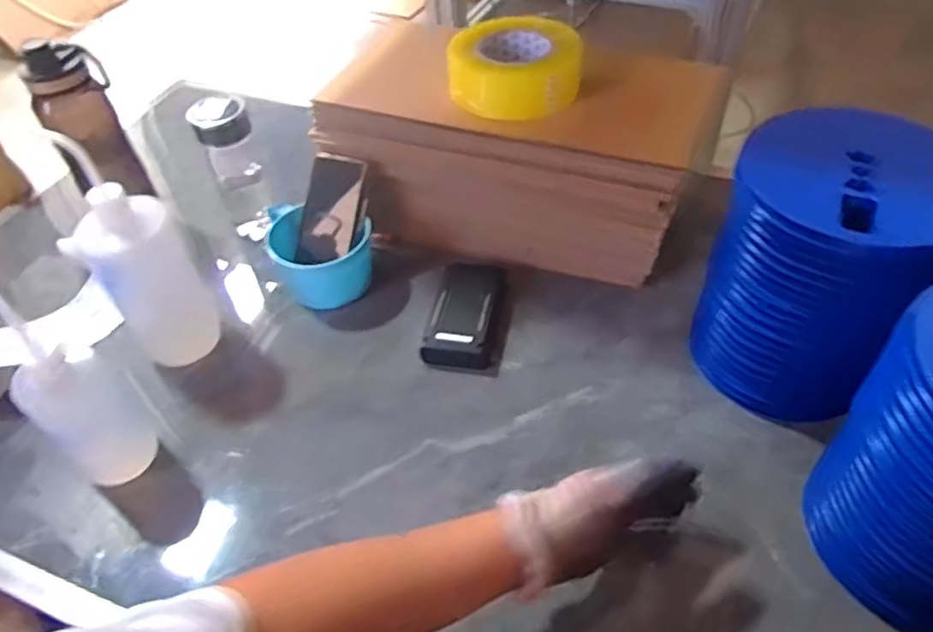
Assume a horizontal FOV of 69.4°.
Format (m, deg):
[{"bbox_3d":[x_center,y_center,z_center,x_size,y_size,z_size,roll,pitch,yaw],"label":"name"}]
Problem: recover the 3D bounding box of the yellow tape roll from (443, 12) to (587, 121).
[{"bbox_3d":[0.051,-0.264,0.719,0.136,0.053,0.136,-2,47,2],"label":"yellow tape roll"}]

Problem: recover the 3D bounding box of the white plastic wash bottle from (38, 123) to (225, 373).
[{"bbox_3d":[-0.322,-0.049,0.671,0.093,0.205,0.082,-27,51,-19],"label":"white plastic wash bottle"}]

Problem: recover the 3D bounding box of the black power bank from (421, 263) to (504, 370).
[{"bbox_3d":[-0.001,-0.003,0.739,0.067,0.036,0.136,5,48,9],"label":"black power bank"}]

